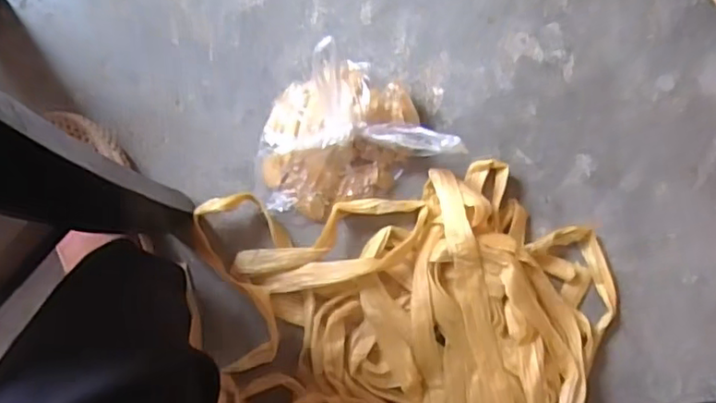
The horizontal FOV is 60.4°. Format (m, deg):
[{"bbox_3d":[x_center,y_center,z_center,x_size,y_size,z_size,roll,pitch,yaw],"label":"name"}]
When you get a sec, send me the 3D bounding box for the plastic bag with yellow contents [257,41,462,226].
[{"bbox_3d":[-0.018,-0.070,0.616,0.185,0.107,0.137,-25,85,-7],"label":"plastic bag with yellow contents"}]

